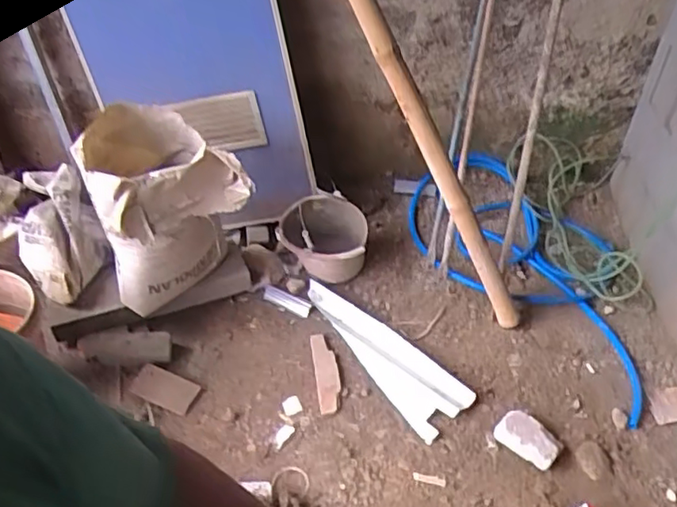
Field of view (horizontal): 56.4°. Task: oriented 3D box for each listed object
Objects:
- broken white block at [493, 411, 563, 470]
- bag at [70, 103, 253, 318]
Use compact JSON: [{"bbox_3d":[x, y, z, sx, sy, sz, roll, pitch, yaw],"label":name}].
[{"bbox_3d":[0.458,0.452,1.527,0.094,0.062,0.152,-30,50,-32],"label":"broken white block"},{"bbox_3d":[-0.468,-0.130,1.728,0.370,0.522,0.272,-22,46,-26],"label":"bag"}]

